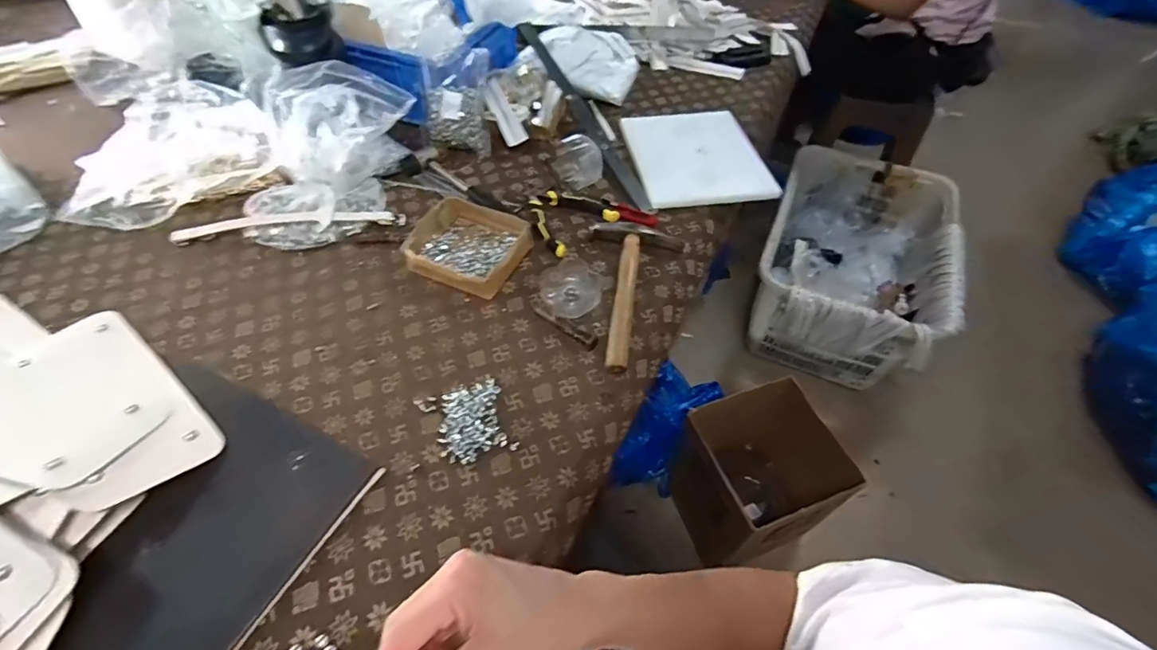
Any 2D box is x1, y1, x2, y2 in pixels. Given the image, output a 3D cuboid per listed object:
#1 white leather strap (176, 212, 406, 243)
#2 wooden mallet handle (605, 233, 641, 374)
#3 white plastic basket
[{"bbox_3d":[-0.404,-0.141,0.725,0.304,0.026,0.025,-7,53,-6],"label":"white leather strap"},{"bbox_3d":[0.058,-0.035,0.657,0.025,0.033,0.221,9,56,3],"label":"wooden mallet handle"},{"bbox_3d":[0.762,-0.163,1.484,0.456,0.315,0.662,20,55,14],"label":"white plastic basket"}]

